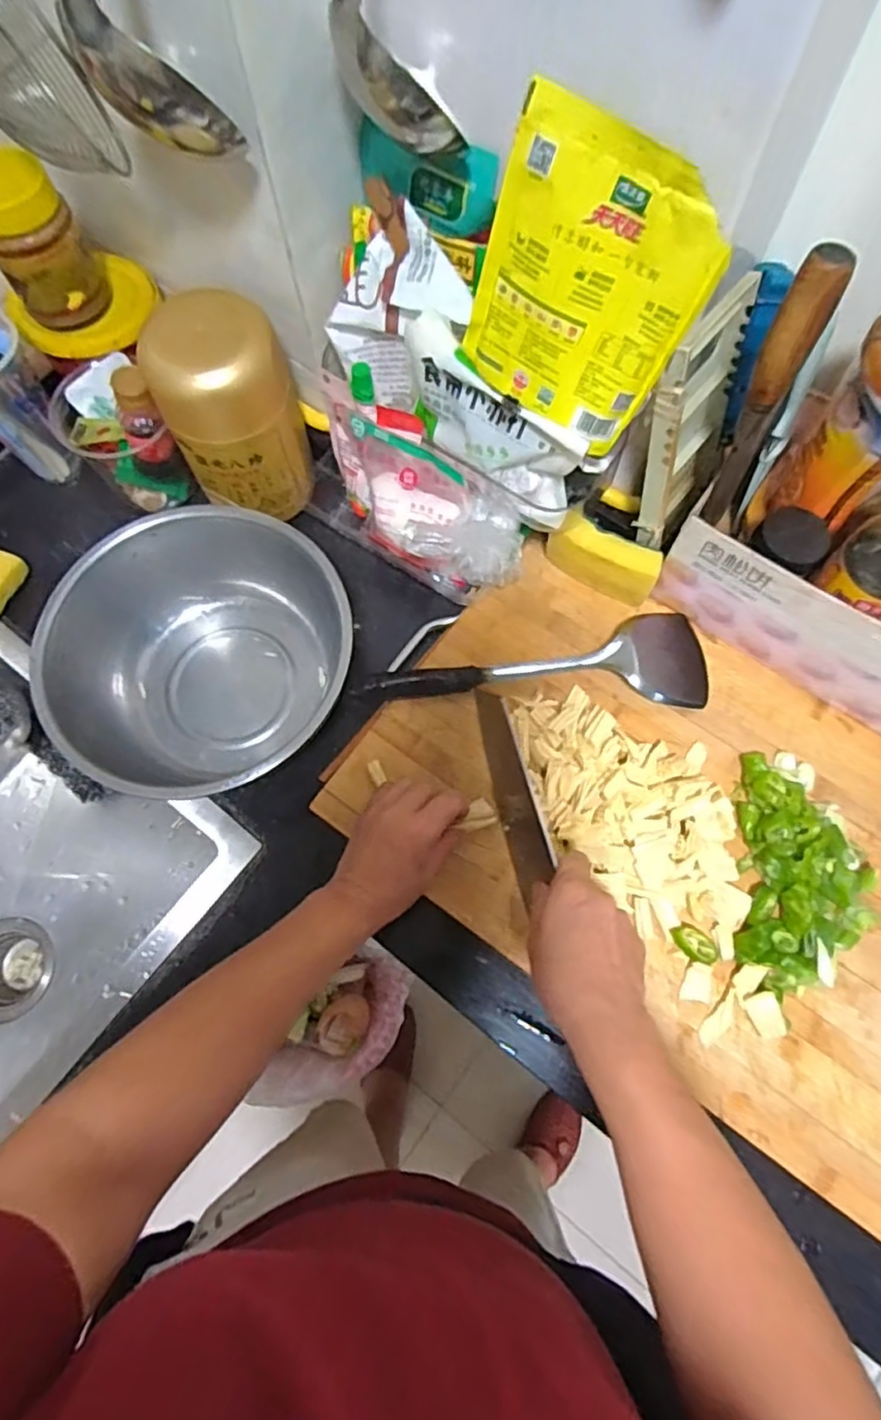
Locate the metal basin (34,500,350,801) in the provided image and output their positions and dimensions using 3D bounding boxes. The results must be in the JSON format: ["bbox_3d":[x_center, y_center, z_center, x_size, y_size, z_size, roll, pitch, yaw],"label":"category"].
[{"bbox_3d":[-0.199,-0.035,0.567,0.235,0.109,0.226,0,72,0],"label":"metal basin"}]

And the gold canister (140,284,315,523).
[{"bbox_3d":[-0.181,-0.263,0.580,0.110,0.158,0.110,1,72,0],"label":"gold canister"}]

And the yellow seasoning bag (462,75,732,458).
[{"bbox_3d":[0.091,-0.266,0.424,0.139,0.169,0.020,27,57,-1],"label":"yellow seasoning bag"}]

